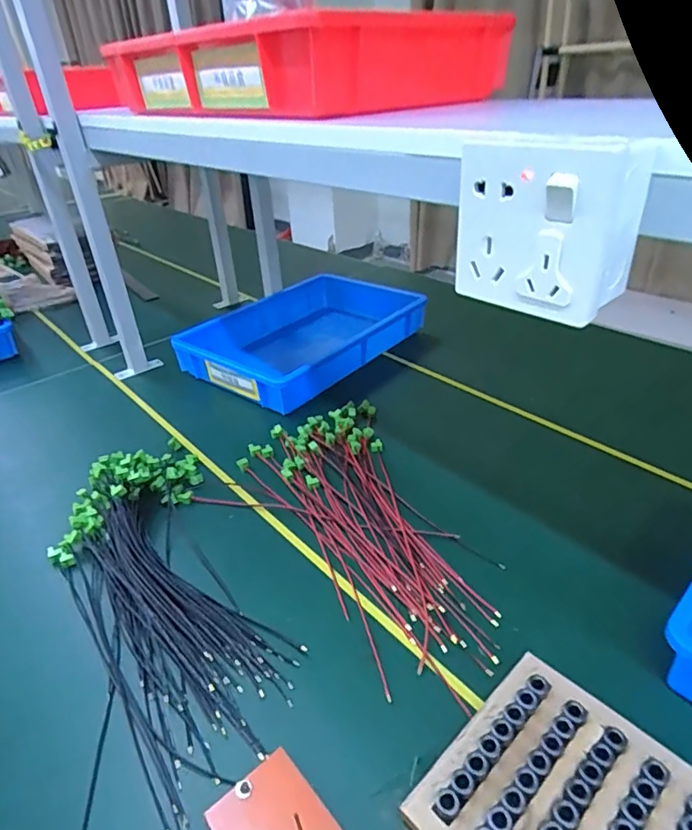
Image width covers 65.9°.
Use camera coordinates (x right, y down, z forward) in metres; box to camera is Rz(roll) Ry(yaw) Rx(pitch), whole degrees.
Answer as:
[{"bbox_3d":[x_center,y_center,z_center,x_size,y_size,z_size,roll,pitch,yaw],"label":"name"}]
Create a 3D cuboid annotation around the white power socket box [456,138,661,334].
[{"bbox_3d":[0.109,-0.105,0.294,0.050,0.082,0.083,-25,38,-28],"label":"white power socket box"}]

